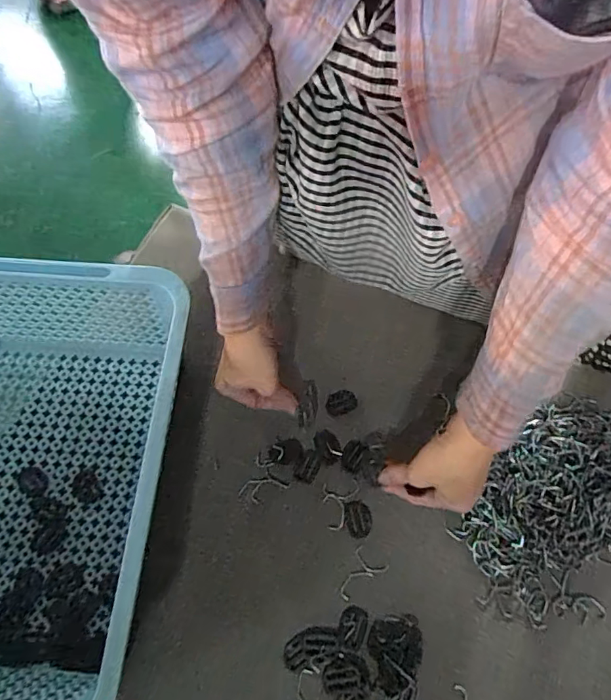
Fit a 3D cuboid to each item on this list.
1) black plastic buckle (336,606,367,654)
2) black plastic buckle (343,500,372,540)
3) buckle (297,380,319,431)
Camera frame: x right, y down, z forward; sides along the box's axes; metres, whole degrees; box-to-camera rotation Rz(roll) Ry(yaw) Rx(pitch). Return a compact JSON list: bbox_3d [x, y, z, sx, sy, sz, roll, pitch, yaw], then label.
[{"bbox_3d":[0.043,0.256,0.462,0.025,0.004,0.038,18,66,8],"label":"black plastic buckle"},{"bbox_3d":[0.052,0.169,0.503,0.026,0.004,0.035,-10,65,-5],"label":"black plastic buckle"},{"bbox_3d":[0.003,0.060,0.550,0.021,0.006,0.055,6,66,3],"label":"buckle"}]

